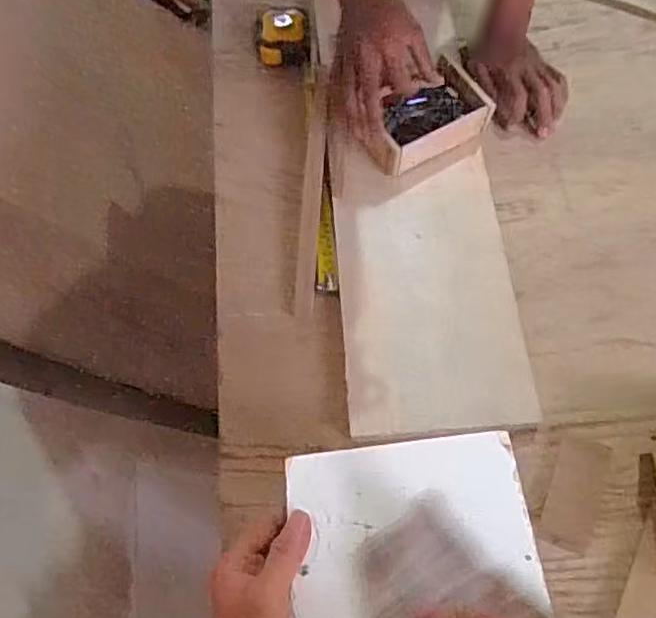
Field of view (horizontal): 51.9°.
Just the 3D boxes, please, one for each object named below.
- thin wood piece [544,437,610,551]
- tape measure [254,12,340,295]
[{"bbox_3d":[0.238,0.176,0.650,0.044,0.004,0.107,20,64,12],"label":"thin wood piece"},{"bbox_3d":[-0.032,-0.210,0.836,0.074,0.046,0.438,-9,62,-2],"label":"tape measure"}]

